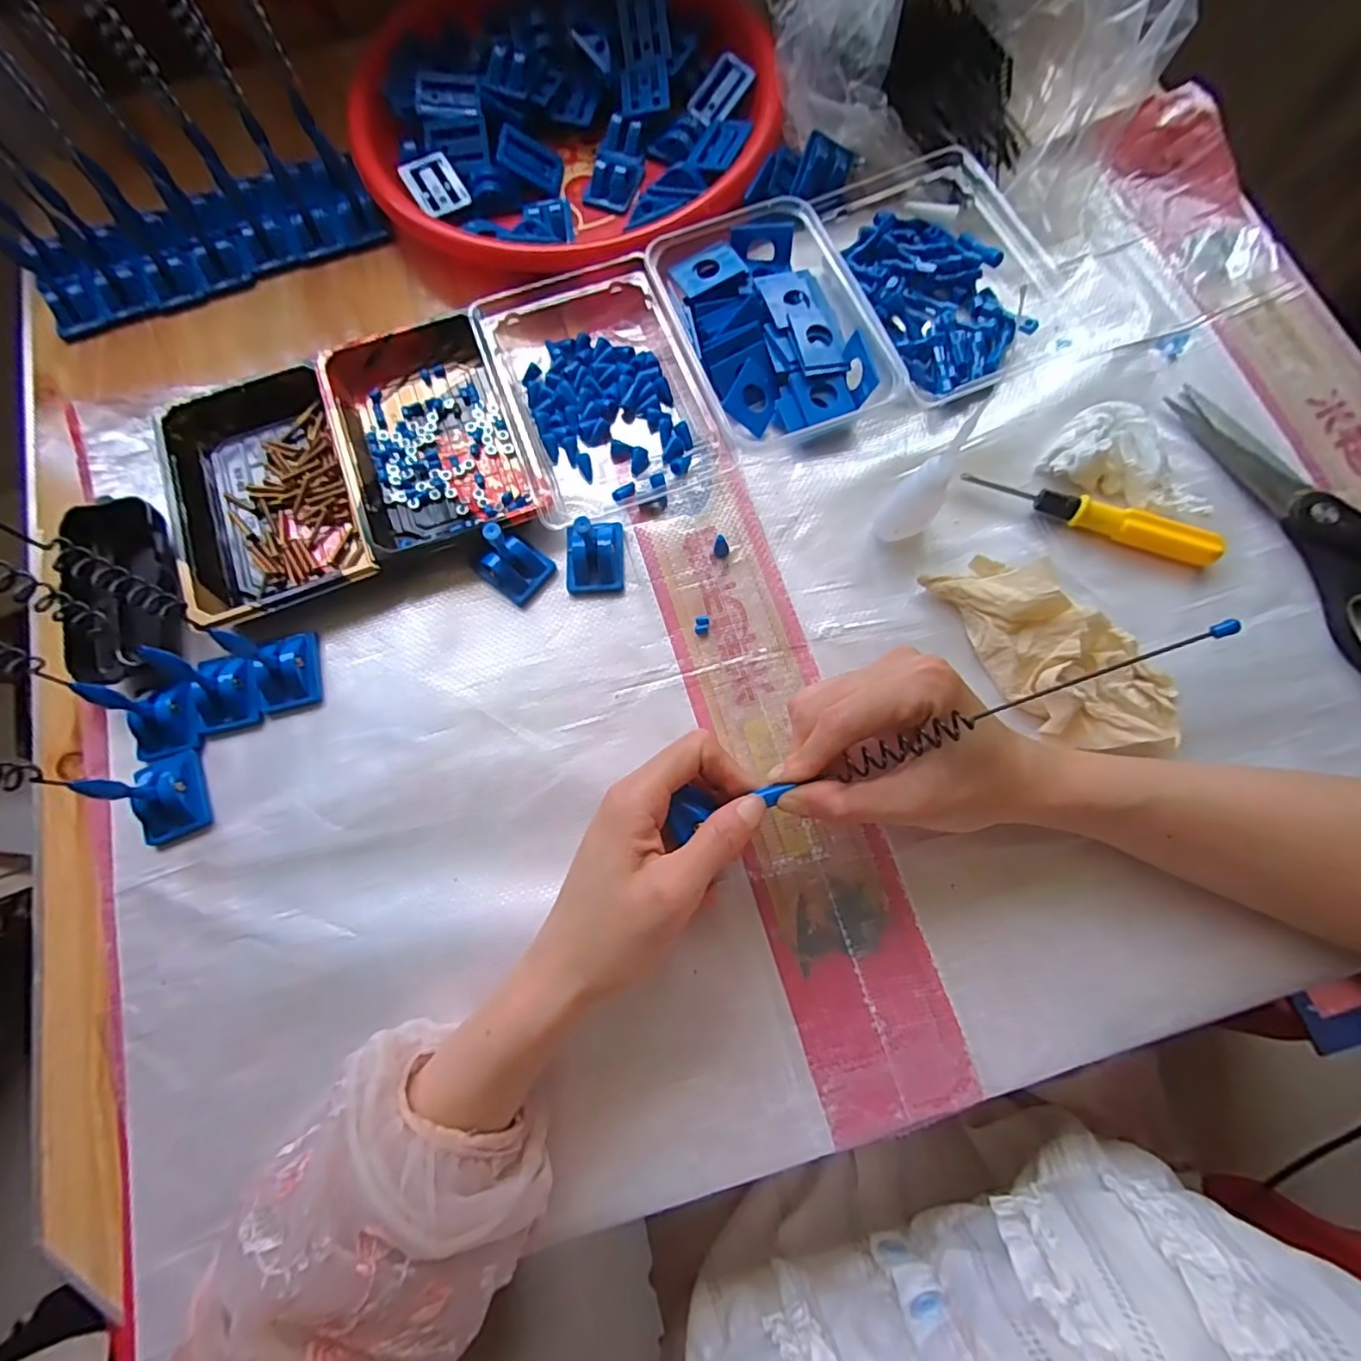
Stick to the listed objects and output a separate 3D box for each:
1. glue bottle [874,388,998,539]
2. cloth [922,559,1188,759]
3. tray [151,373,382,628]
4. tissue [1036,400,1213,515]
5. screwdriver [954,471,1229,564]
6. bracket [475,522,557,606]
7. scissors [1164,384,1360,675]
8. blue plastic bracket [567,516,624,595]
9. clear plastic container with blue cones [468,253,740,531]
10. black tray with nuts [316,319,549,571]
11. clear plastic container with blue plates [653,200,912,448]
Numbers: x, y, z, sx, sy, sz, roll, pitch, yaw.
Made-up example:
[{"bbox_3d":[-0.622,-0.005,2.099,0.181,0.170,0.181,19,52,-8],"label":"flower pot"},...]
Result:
[{"bbox_3d":[0.129,-0.106,0.312,0.027,0.106,0.025,30,78,10],"label":"glue bottle"},{"bbox_3d":[0.203,-0.019,0.321,0.071,0.037,0.144,-41,77,-9],"label":"cloth"},{"bbox_3d":[-0.256,-0.116,0.372,0.107,0.025,0.165,-22,75,-4],"label":"tray"},{"bbox_3d":[0.265,-0.128,0.350,0.086,0.025,0.052,35,78,11],"label":"tissue"},{"bbox_3d":[0.237,-0.097,0.348,0.138,0.019,0.018,20,76,8],"label":"screwdriver"},{"bbox_3d":[-0.101,-0.072,0.344,0.038,0.045,0.032,37,79,11],"label":"bracket"},{"bbox_3d":[0.380,-0.090,0.341,0.094,0.011,0.217,-23,75,-4],"label":"scissors"},{"bbox_3d":[-0.052,-0.080,0.345,0.033,0.045,0.044,-2,74,2],"label":"blue plastic bracket"},{"bbox_3d":[-0.054,-0.188,0.377,0.118,0.030,0.166,-20,75,-3],"label":"clear plastic container with blue cones"},{"bbox_3d":[-0.157,-0.152,0.373,0.100,0.026,0.159,-21,75,-4],"label":"black tray with nuts"},{"bbox_3d":[0.055,-0.226,0.379,0.118,0.036,0.150,-15,74,-2],"label":"clear plastic container with blue plates"}]

